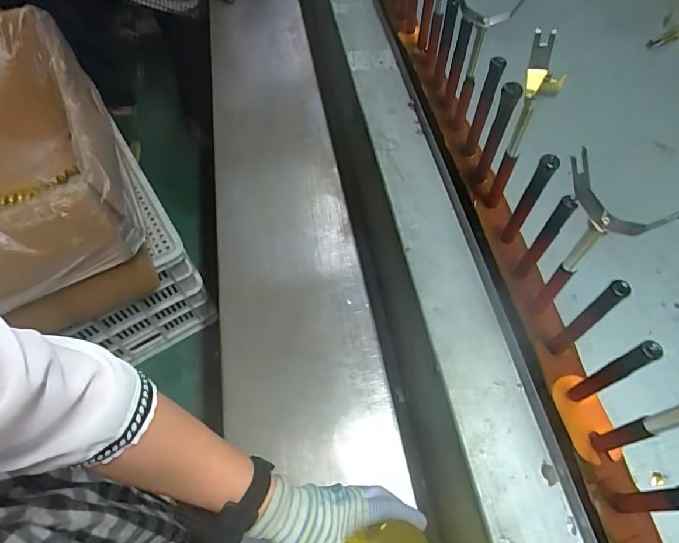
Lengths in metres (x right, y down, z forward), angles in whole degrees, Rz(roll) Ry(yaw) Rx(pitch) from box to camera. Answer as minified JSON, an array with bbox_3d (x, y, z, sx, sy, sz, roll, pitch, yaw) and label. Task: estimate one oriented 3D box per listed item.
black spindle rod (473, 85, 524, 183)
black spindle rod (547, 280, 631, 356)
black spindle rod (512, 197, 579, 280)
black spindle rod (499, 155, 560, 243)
[{"bbox_3d":[0.197,-0.171,0.555,0.024,0.144,0.020,23,58,11],"label":"black spindle rod"},{"bbox_3d":[0.242,0.048,0.430,0.014,0.141,0.017,-34,64,-23],"label":"black spindle rod"},{"bbox_3d":[0.224,-0.031,0.486,0.017,0.140,0.014,36,61,19],"label":"black spindle rod"},{"bbox_3d":[0.217,-0.077,0.510,0.017,0.149,0.019,35,61,19],"label":"black spindle rod"}]

